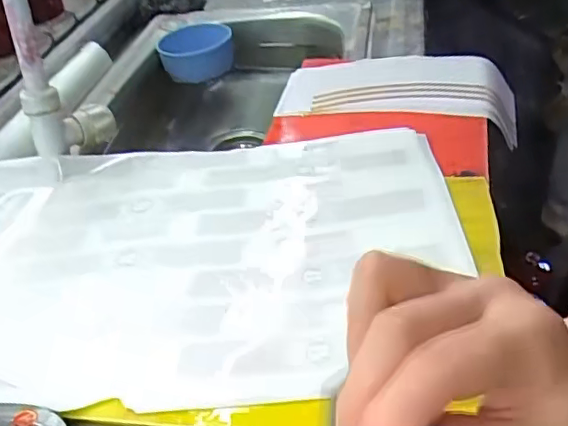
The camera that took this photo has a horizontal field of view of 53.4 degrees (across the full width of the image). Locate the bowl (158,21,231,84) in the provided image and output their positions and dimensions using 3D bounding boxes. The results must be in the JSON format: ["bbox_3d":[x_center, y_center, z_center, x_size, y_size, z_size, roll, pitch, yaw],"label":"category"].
[{"bbox_3d":[-0.128,-0.240,0.835,0.108,0.049,0.097,-12,41,-5],"label":"bowl"}]

